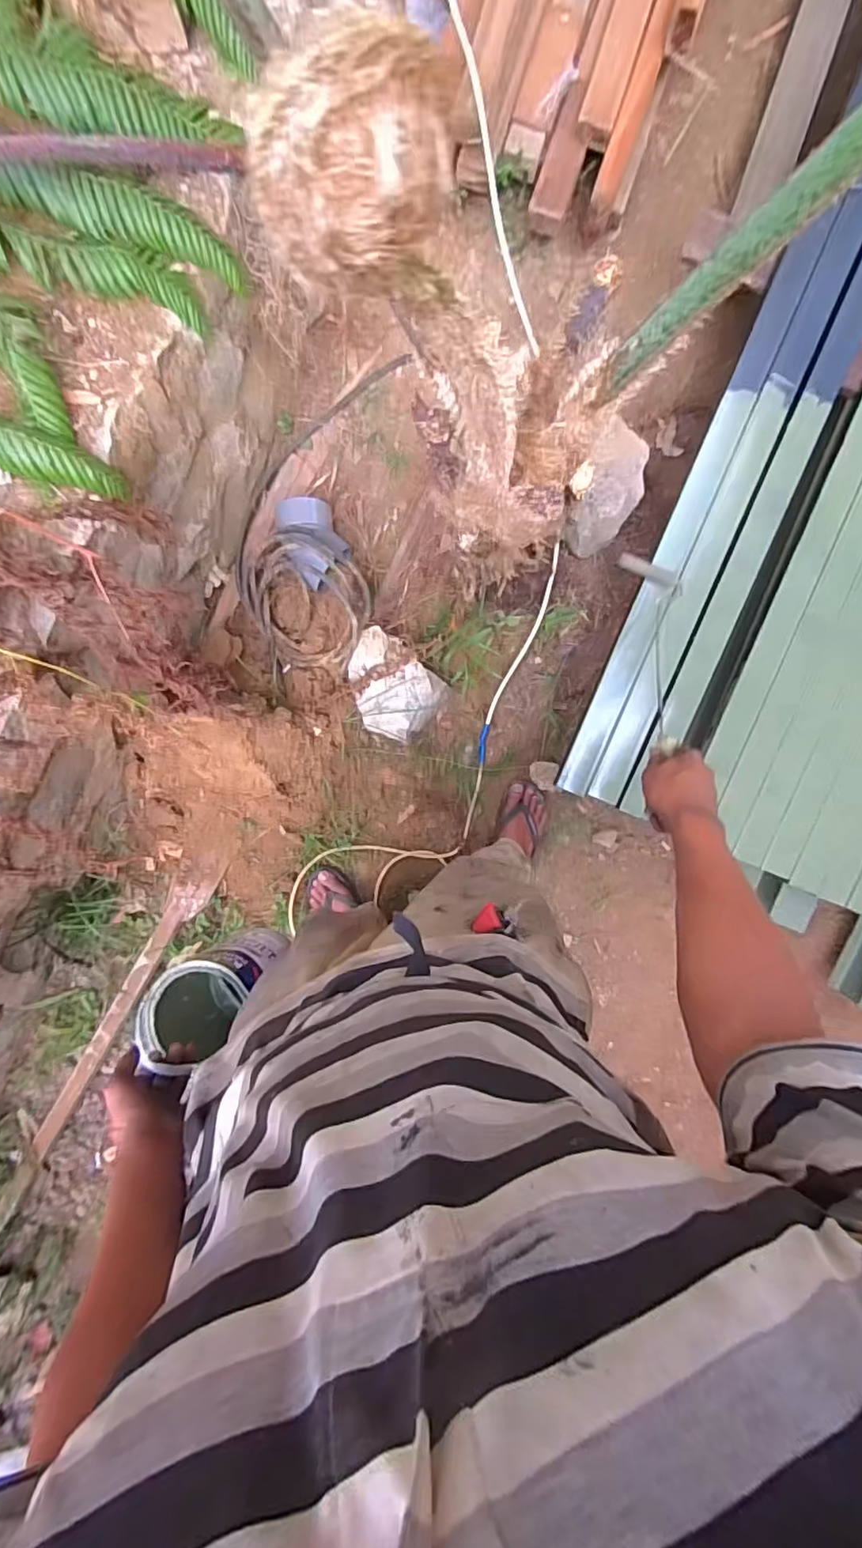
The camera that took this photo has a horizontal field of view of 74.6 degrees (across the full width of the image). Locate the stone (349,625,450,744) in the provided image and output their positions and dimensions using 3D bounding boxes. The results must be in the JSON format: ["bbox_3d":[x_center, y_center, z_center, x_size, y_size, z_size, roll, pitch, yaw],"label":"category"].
[{"bbox_3d":[-0.090,-0.184,1.231,0.221,0.114,0.184,43,92,-1],"label":"stone"}]

